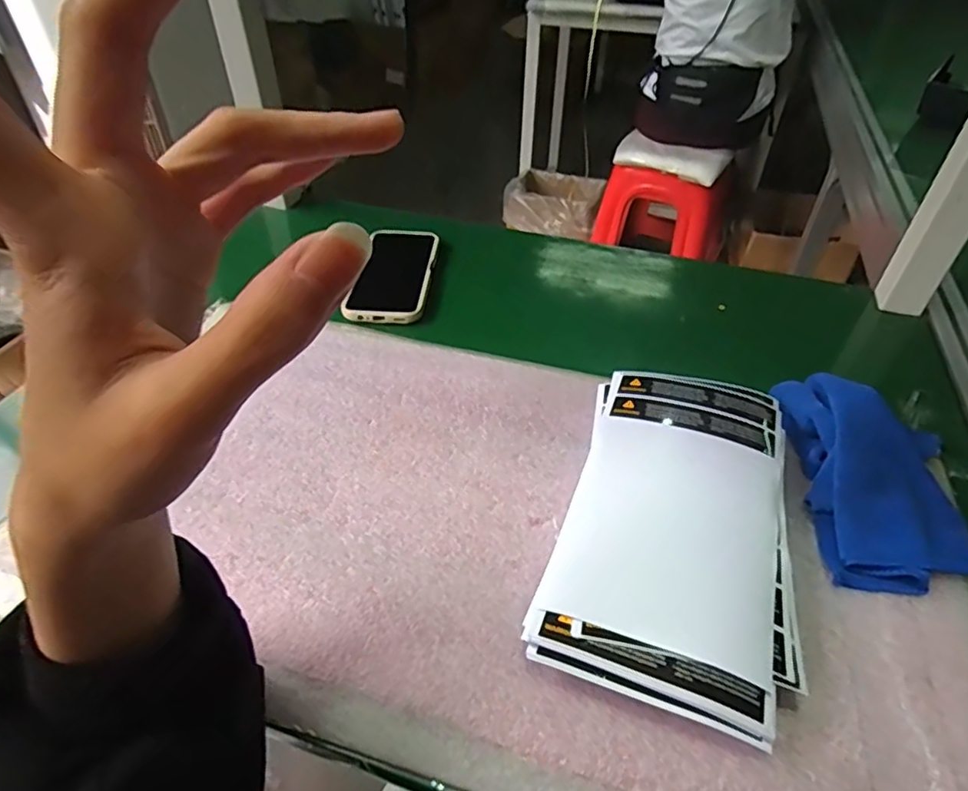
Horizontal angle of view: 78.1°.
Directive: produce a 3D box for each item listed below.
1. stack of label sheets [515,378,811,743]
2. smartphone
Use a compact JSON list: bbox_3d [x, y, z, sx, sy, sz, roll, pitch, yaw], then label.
[{"bbox_3d":[0.131,0.080,0.404,0.142,0.034,0.252,14,45,13],"label":"stack of label sheets"},{"bbox_3d":[-0.099,-0.140,0.671,0.081,0.016,0.177,2,43,2],"label":"smartphone"}]

